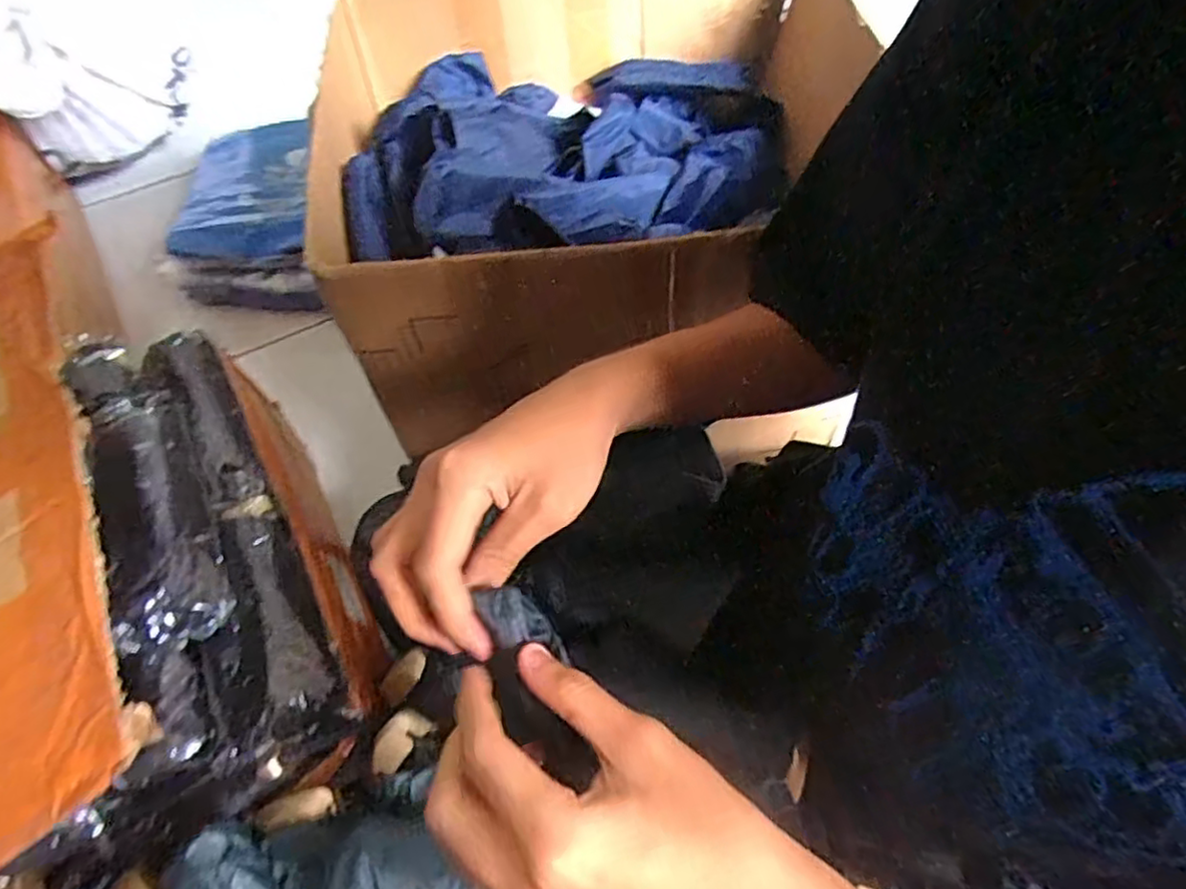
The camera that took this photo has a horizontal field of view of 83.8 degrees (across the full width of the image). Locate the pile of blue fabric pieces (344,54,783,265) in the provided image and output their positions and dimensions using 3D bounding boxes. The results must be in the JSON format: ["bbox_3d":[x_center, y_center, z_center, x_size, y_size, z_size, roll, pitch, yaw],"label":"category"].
[{"bbox_3d":[-0.015,-0.277,0.604,0.370,0.110,0.278,-6,59,-2],"label":"pile of blue fabric pieces"}]

